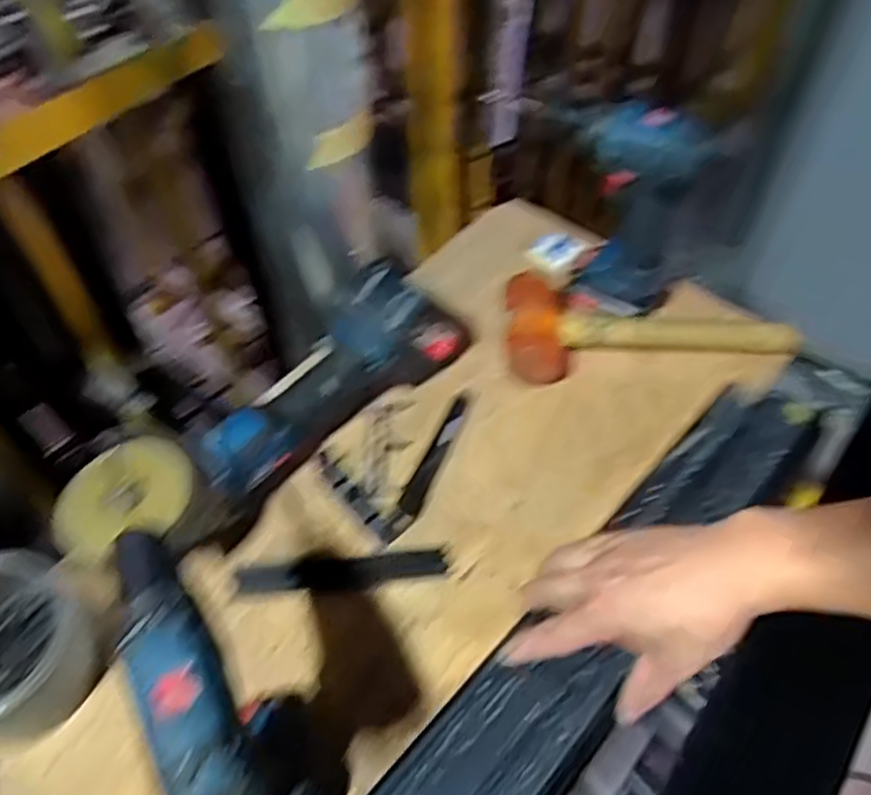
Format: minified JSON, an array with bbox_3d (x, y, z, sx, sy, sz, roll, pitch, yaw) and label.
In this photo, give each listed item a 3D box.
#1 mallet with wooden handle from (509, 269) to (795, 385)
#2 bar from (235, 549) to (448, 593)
[{"bbox_3d":[0.208,-0.078,0.736,0.290,0.059,0.107,-4,52,-3],"label":"mallet with wooden handle"},{"bbox_3d":[-0.074,0.139,0.599,0.165,0.012,0.029,-4,52,-3],"label":"bar"}]

